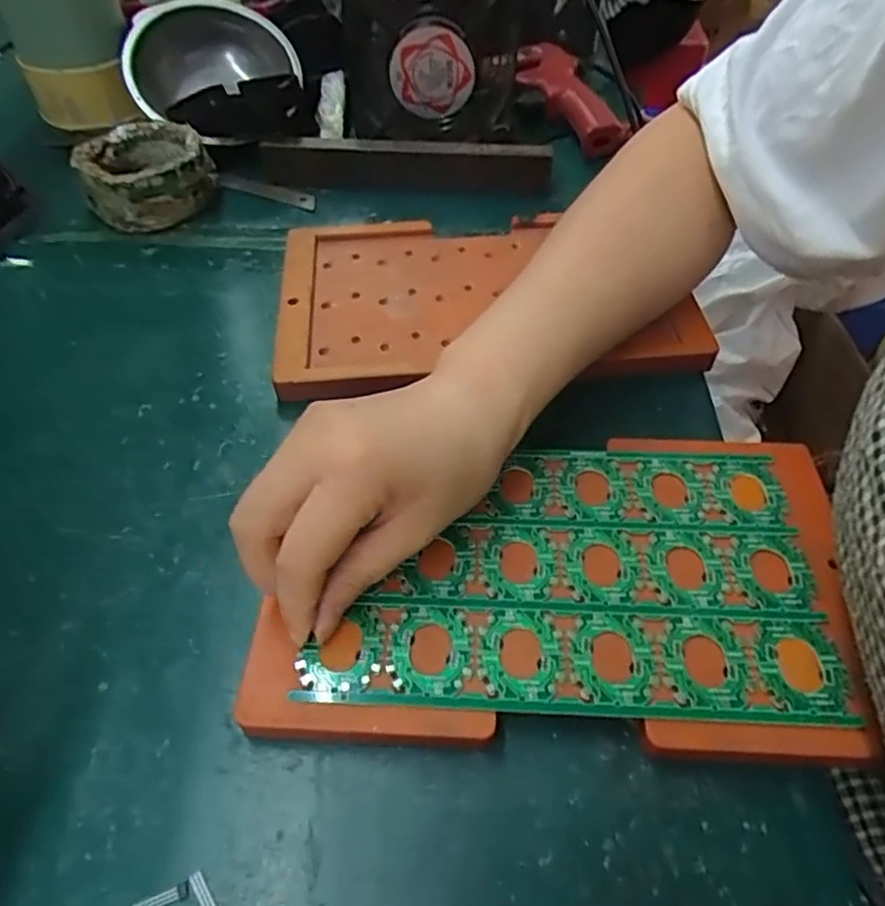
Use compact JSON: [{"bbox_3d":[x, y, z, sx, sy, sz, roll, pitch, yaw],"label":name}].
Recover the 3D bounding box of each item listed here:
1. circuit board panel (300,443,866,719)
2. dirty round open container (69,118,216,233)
[{"bbox_3d":[0.050,0.046,0.271,0.194,0.004,0.118,1,51,2],"label":"circuit board panel"},{"bbox_3d":[-0.208,-0.197,0.463,0.081,0.045,0.081,0,50,0],"label":"dirty round open container"}]

